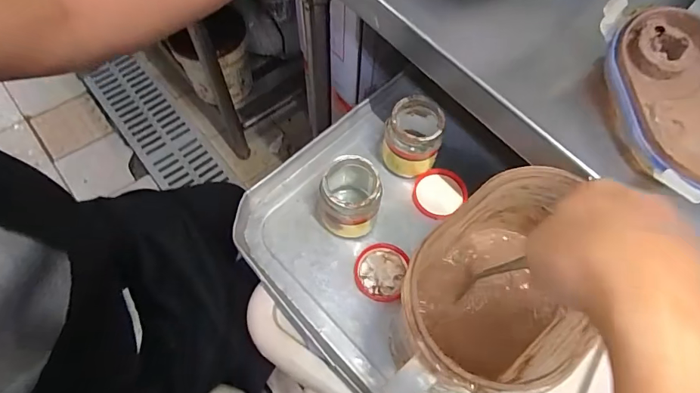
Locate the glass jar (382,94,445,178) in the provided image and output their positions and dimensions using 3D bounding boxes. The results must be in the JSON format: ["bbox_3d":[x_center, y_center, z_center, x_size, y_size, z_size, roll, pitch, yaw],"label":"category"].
[{"bbox_3d":[0.075,-0.070,0.509,0.065,0.082,0.066,1,63,-2],"label":"glass jar"}]

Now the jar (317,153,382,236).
[{"bbox_3d":[-0.002,-0.001,0.478,0.058,0.088,0.074,0,63,-3],"label":"jar"}]

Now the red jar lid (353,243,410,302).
[{"bbox_3d":[0.034,0.085,0.480,0.056,0.012,0.063,15,63,5],"label":"red jar lid"}]

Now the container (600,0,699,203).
[{"bbox_3d":[0.279,-0.079,0.342,0.133,0.043,0.166,-2,63,-4],"label":"container"}]

